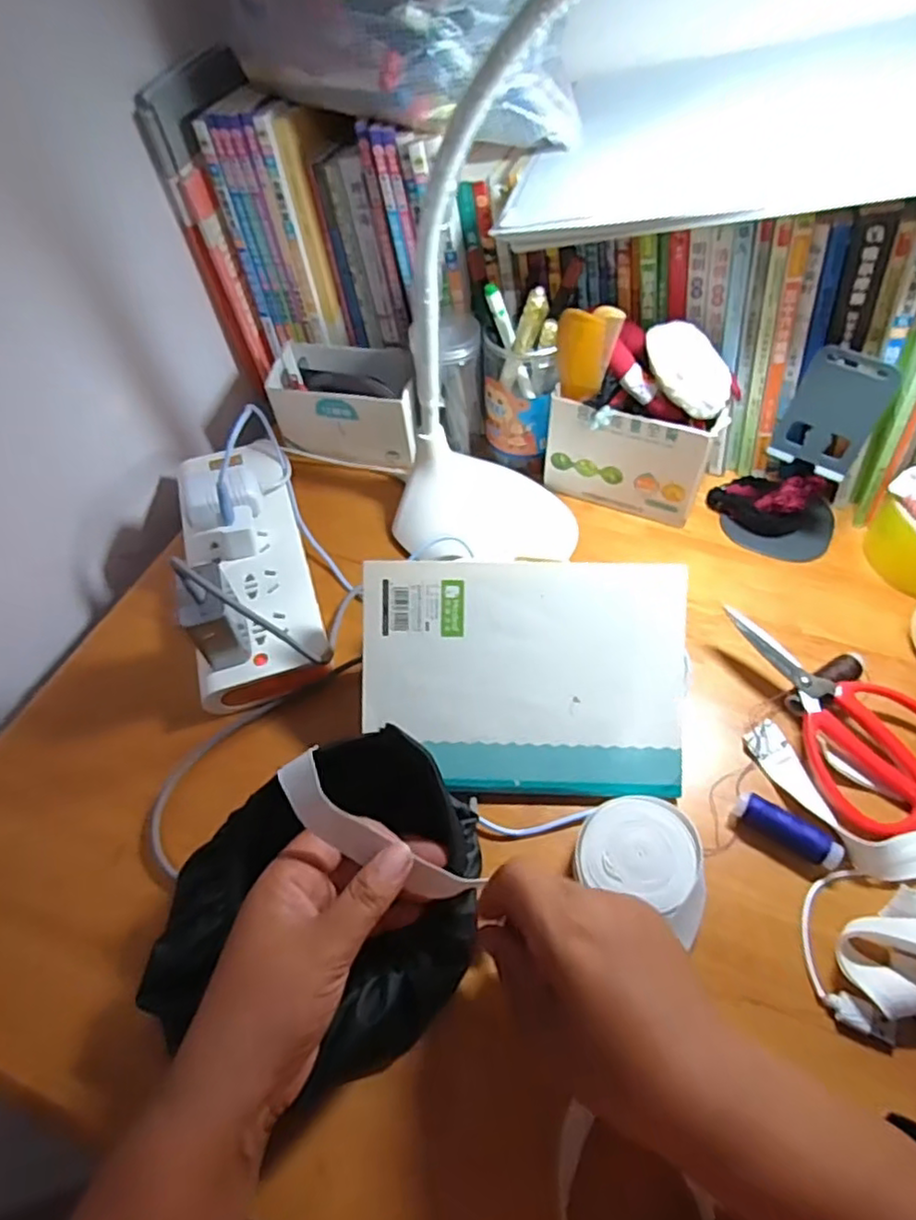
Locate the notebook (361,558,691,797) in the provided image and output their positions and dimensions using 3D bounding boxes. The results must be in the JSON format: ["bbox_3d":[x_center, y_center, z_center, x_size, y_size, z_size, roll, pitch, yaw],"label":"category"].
[{"bbox_3d":[0.041,0.041,0.405,0.197,0.007,0.142,1,91,1],"label":"notebook"}]

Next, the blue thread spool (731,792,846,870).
[{"bbox_3d":[0.194,0.130,0.385,0.061,0.019,0.017,29,60,22],"label":"blue thread spool"}]

